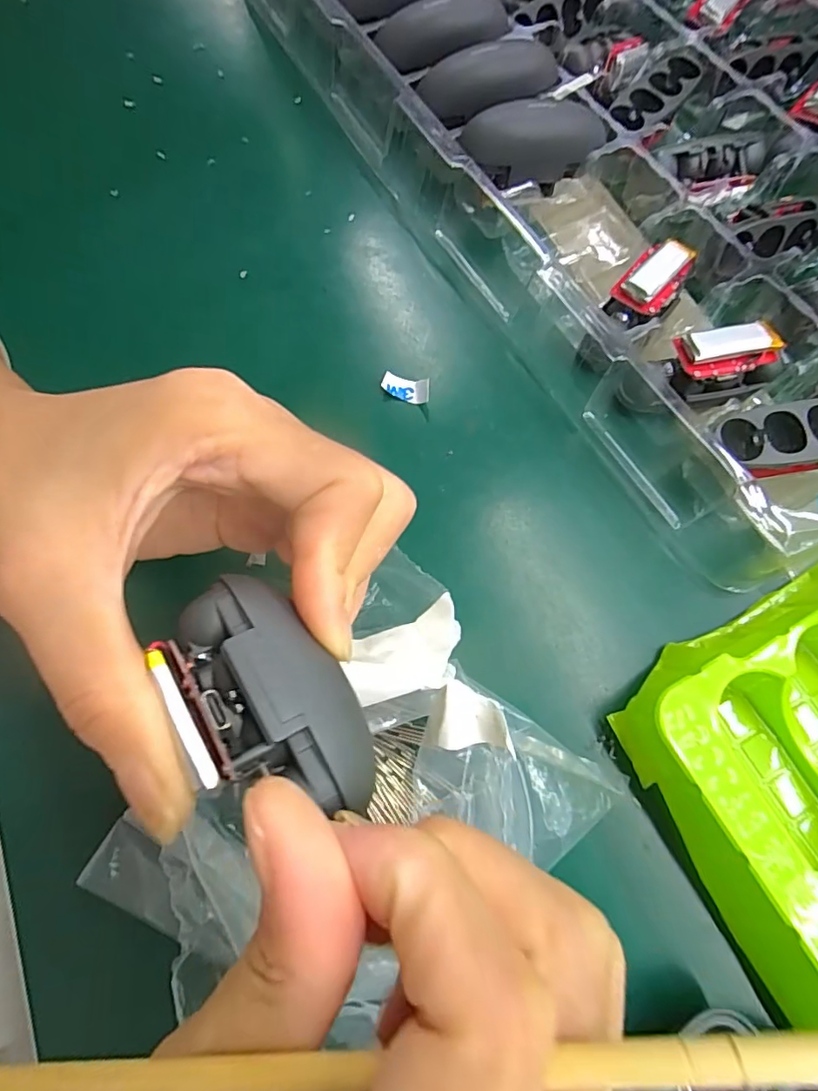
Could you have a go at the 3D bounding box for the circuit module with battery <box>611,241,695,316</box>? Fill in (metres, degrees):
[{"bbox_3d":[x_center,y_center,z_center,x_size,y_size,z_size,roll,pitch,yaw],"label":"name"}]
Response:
[{"bbox_3d":[0.102,-0.110,0.220,0.019,0.012,0.032,42,78,14],"label":"circuit module with battery"}]

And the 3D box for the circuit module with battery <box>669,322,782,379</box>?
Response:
[{"bbox_3d":[0.123,-0.075,0.207,0.036,0.012,0.016,-8,72,0],"label":"circuit module with battery"}]

